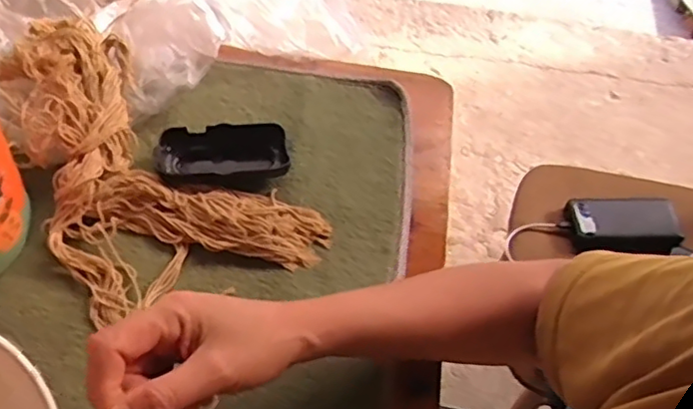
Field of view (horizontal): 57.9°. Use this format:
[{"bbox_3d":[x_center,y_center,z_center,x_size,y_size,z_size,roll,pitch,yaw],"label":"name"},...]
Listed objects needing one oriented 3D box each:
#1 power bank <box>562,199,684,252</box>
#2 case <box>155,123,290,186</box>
[{"bbox_3d":[0.412,0.028,0.932,0.163,0.023,0.083,-1,54,-5],"label":"power bank"},{"bbox_3d":[-0.108,-0.045,0.546,0.109,0.022,0.052,-5,54,-8],"label":"case"}]

